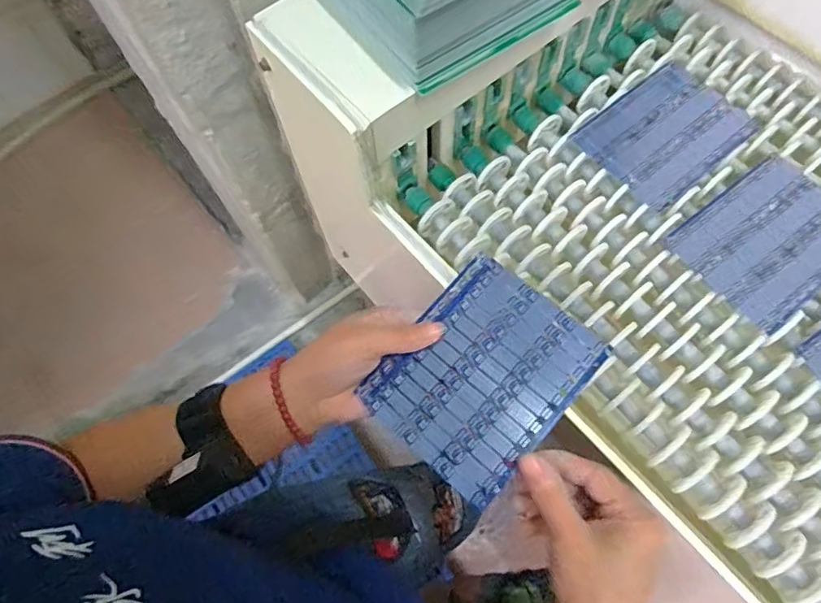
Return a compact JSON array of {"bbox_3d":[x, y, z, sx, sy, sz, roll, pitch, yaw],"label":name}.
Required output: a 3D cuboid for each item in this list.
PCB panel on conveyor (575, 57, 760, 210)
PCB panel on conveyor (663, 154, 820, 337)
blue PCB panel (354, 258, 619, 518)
[{"bbox_3d":[0.234,-0.154,0.491,0.138,0.006,0.106,-37,70,-11],"label":"PCB panel on conveyor"},{"bbox_3d":[0.301,-0.052,0.445,0.138,0.007,0.107,-36,68,-9],"label":"PCB panel on conveyor"},{"bbox_3d":[0.051,0.051,0.378,0.116,0.004,0.140,39,80,17],"label":"blue PCB panel"}]

